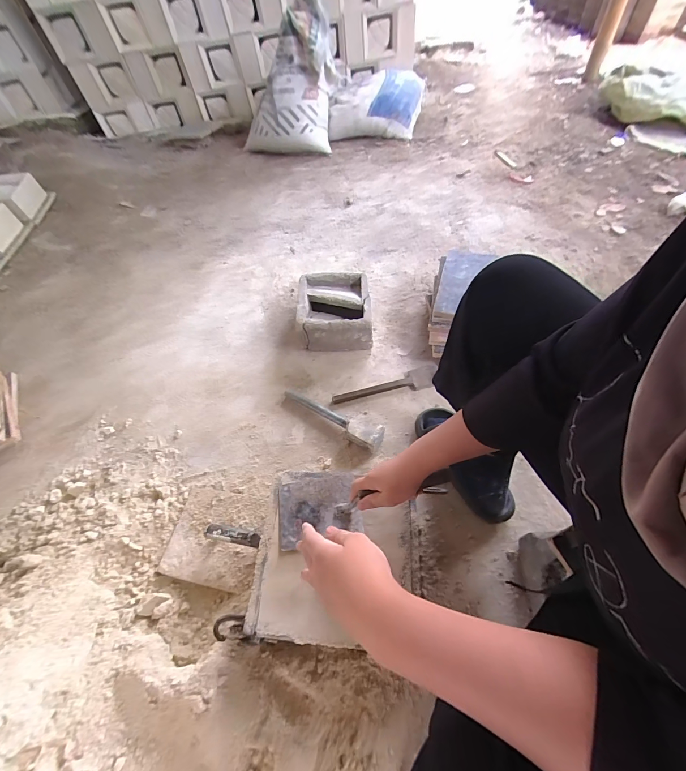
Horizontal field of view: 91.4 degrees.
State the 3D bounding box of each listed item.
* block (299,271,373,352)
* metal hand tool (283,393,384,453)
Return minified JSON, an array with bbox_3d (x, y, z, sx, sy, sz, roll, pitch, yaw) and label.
[{"bbox_3d":[-0.022,-0.200,0.917,0.185,0.107,0.197,-2,57,1],"label":"block"},{"bbox_3d":[-0.031,0.078,0.767,0.255,0.041,0.058,22,61,16],"label":"metal hand tool"}]

